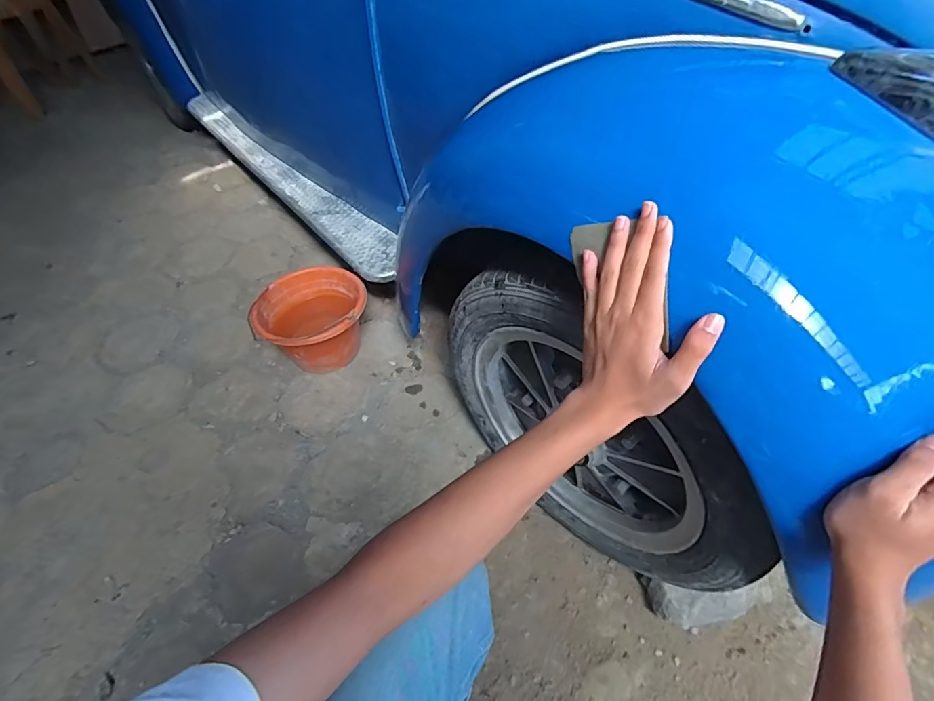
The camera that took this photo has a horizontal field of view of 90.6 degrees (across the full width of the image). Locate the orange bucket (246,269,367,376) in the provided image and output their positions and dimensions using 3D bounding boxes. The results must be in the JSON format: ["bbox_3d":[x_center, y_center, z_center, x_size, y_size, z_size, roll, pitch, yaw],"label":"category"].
[{"bbox_3d":[-0.348,-0.060,1.090,0.234,0.174,0.225,-2,51,3],"label":"orange bucket"}]

